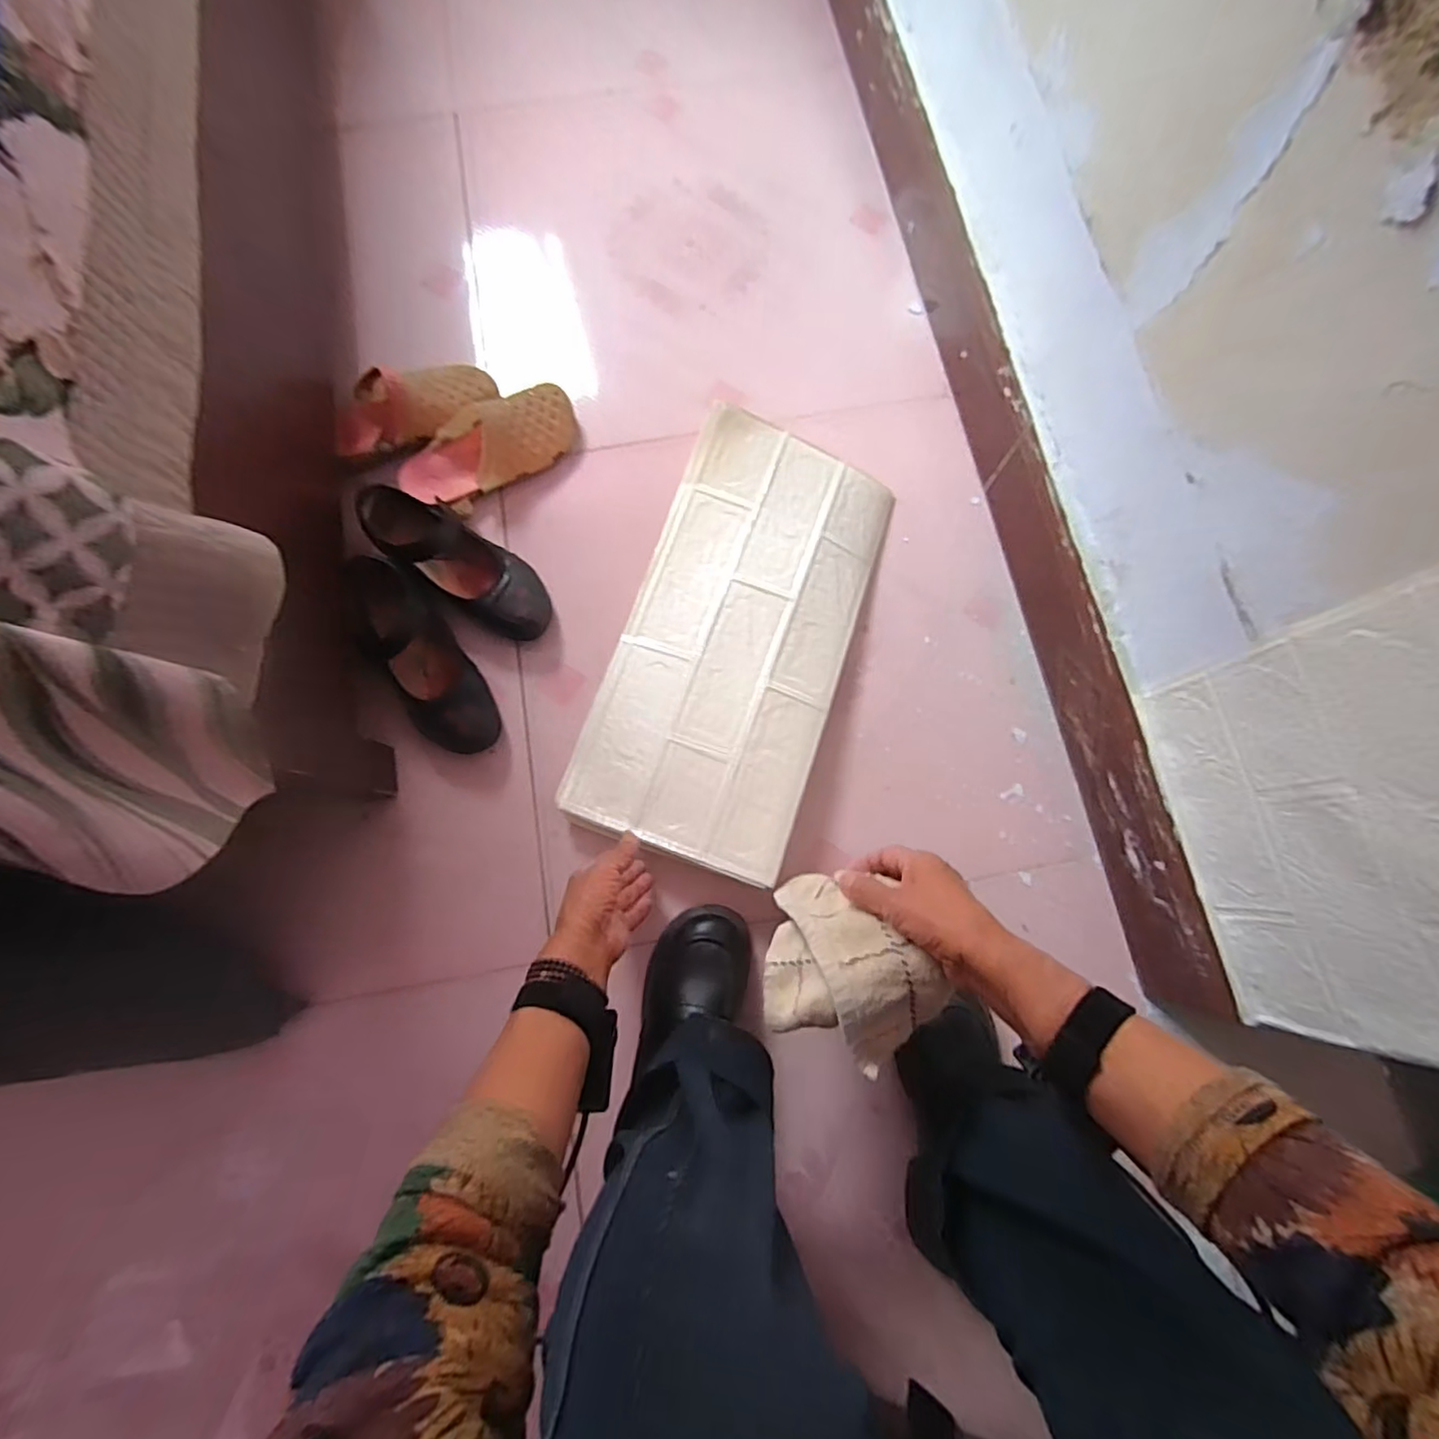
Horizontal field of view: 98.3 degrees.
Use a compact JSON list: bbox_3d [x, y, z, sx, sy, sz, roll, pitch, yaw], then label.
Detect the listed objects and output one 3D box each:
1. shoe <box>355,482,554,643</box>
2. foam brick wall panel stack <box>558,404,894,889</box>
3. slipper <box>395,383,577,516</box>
[{"bbox_3d":[-0.306,-0.184,0.725,0.243,0.080,0.092,36,80,-7],"label":"shoe"},{"bbox_3d":[0.021,-0.091,0.710,0.246,0.064,0.495,18,78,4],"label":"foam brick wall panel stack"},{"bbox_3d":[-0.277,-0.332,0.770,0.224,0.060,0.094,-36,80,-8],"label":"slipper"}]

